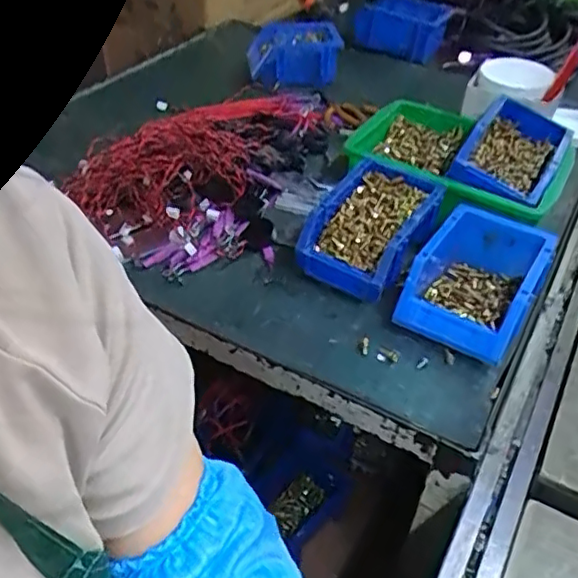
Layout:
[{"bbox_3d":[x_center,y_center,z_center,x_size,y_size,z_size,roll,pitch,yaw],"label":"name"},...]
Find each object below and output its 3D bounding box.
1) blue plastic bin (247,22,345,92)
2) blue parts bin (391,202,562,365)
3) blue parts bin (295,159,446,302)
[{"bbox_3d":[0.008,-0.395,1.028,0.145,0.067,0.138,2,41,1],"label":"blue plastic bin"},{"bbox_3d":[0.186,-0.004,0.621,0.114,0.075,0.154,22,46,22],"label":"blue parts bin"},{"bbox_3d":[0.091,-0.071,0.680,0.109,0.061,0.162,21,45,21],"label":"blue parts bin"}]

